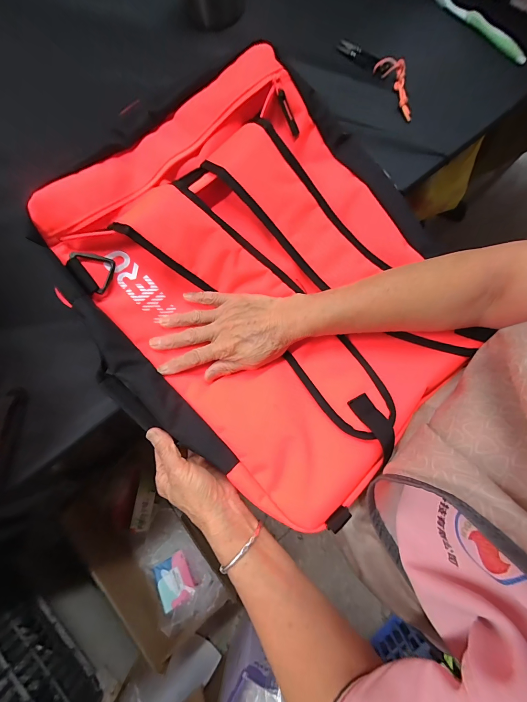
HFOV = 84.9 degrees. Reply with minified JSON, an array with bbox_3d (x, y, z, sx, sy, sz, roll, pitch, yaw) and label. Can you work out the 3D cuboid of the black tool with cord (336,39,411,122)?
[{"bbox_3d":[0.187,-0.440,0.451,0.038,0.027,0.176,-33,79,-5],"label":"black tool with cord"}]

